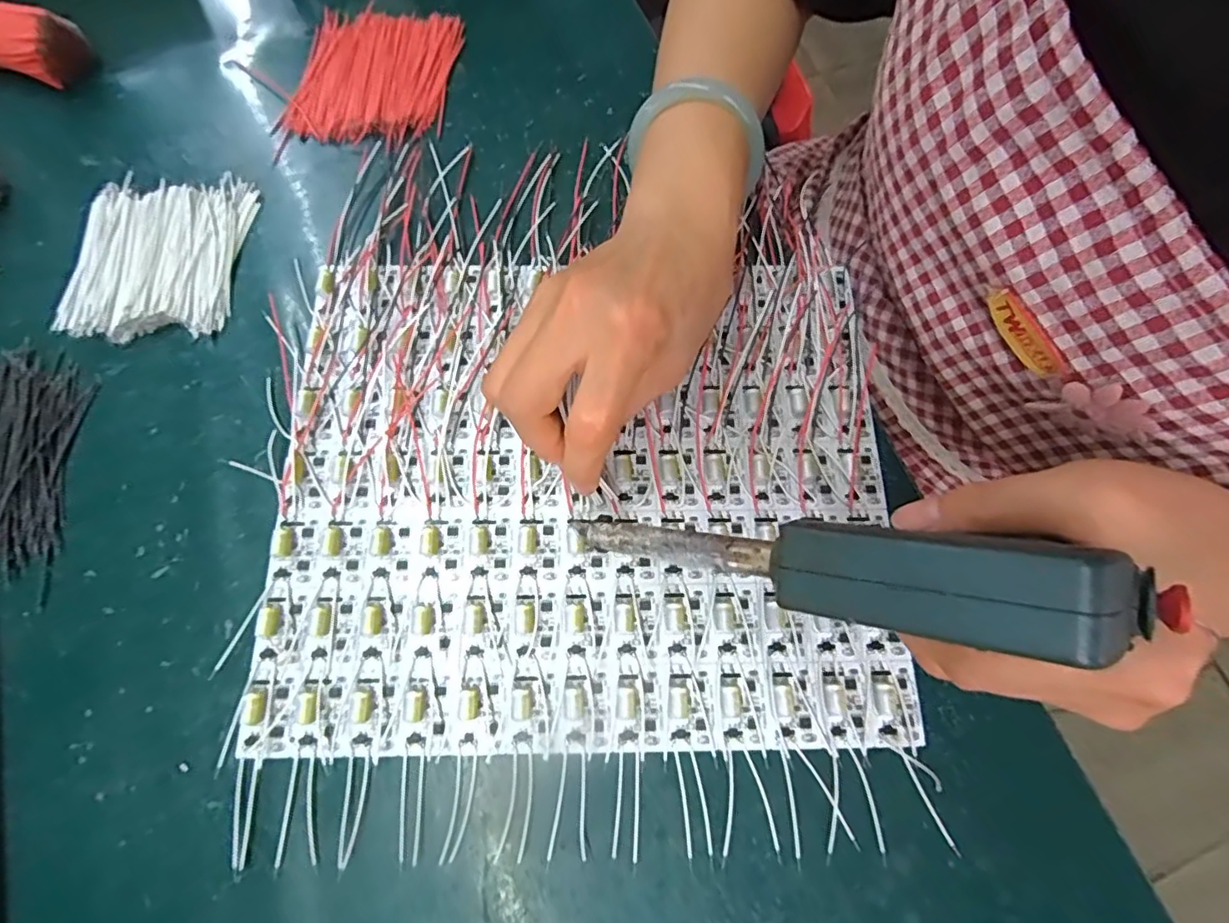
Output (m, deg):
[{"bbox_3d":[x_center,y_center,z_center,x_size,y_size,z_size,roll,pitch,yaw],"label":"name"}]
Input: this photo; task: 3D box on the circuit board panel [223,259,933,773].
[{"bbox_3d":[-0.015,0.008,0.283,0.283,0.011,0.240,0,71,-3],"label":"circuit board panel"}]

